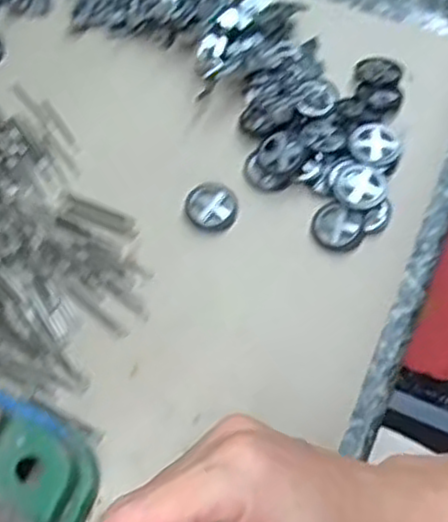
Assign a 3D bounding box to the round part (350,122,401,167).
[{"bbox_3d":[0.082,-0.064,0.411,0.023,0.009,0.027,-27,67,-14],"label":"round part"}]

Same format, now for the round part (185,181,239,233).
[{"bbox_3d":[-0.006,-0.029,0.403,0.027,0.008,0.028,1,63,-1],"label":"round part"}]

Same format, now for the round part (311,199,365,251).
[{"bbox_3d":[0.060,-0.018,0.397,0.026,0.004,0.025,-5,70,15],"label":"round part"}]

